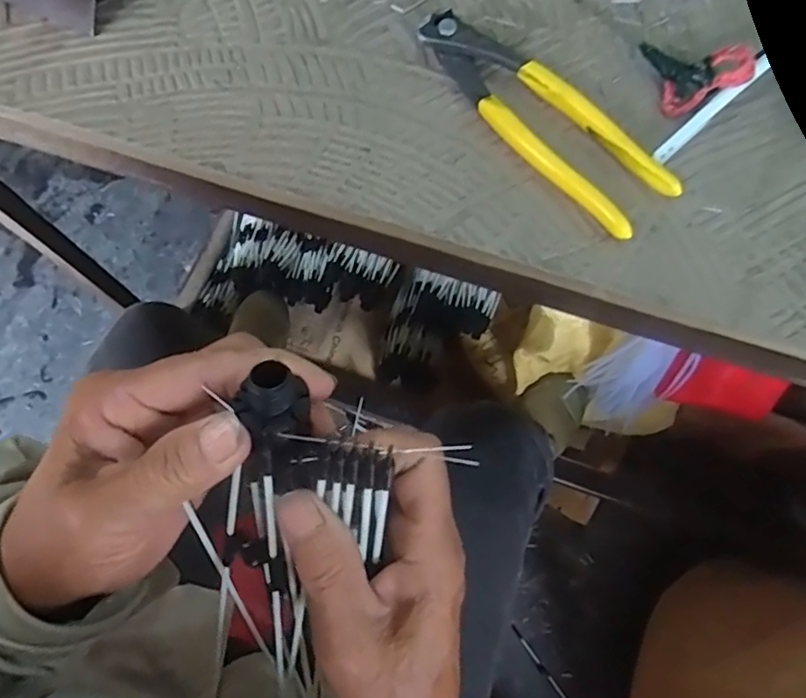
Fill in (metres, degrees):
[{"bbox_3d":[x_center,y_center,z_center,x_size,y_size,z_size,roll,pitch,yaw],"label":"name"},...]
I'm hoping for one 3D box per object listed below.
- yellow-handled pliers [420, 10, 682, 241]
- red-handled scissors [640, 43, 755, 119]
[{"bbox_3d":[0.072,-0.125,0.320,0.043,0.017,0.158,-39,73,-11],"label":"yellow-handled pliers"},{"bbox_3d":[0.157,-0.152,0.324,0.041,0.024,0.044,-12,70,-2],"label":"red-handled scissors"}]

